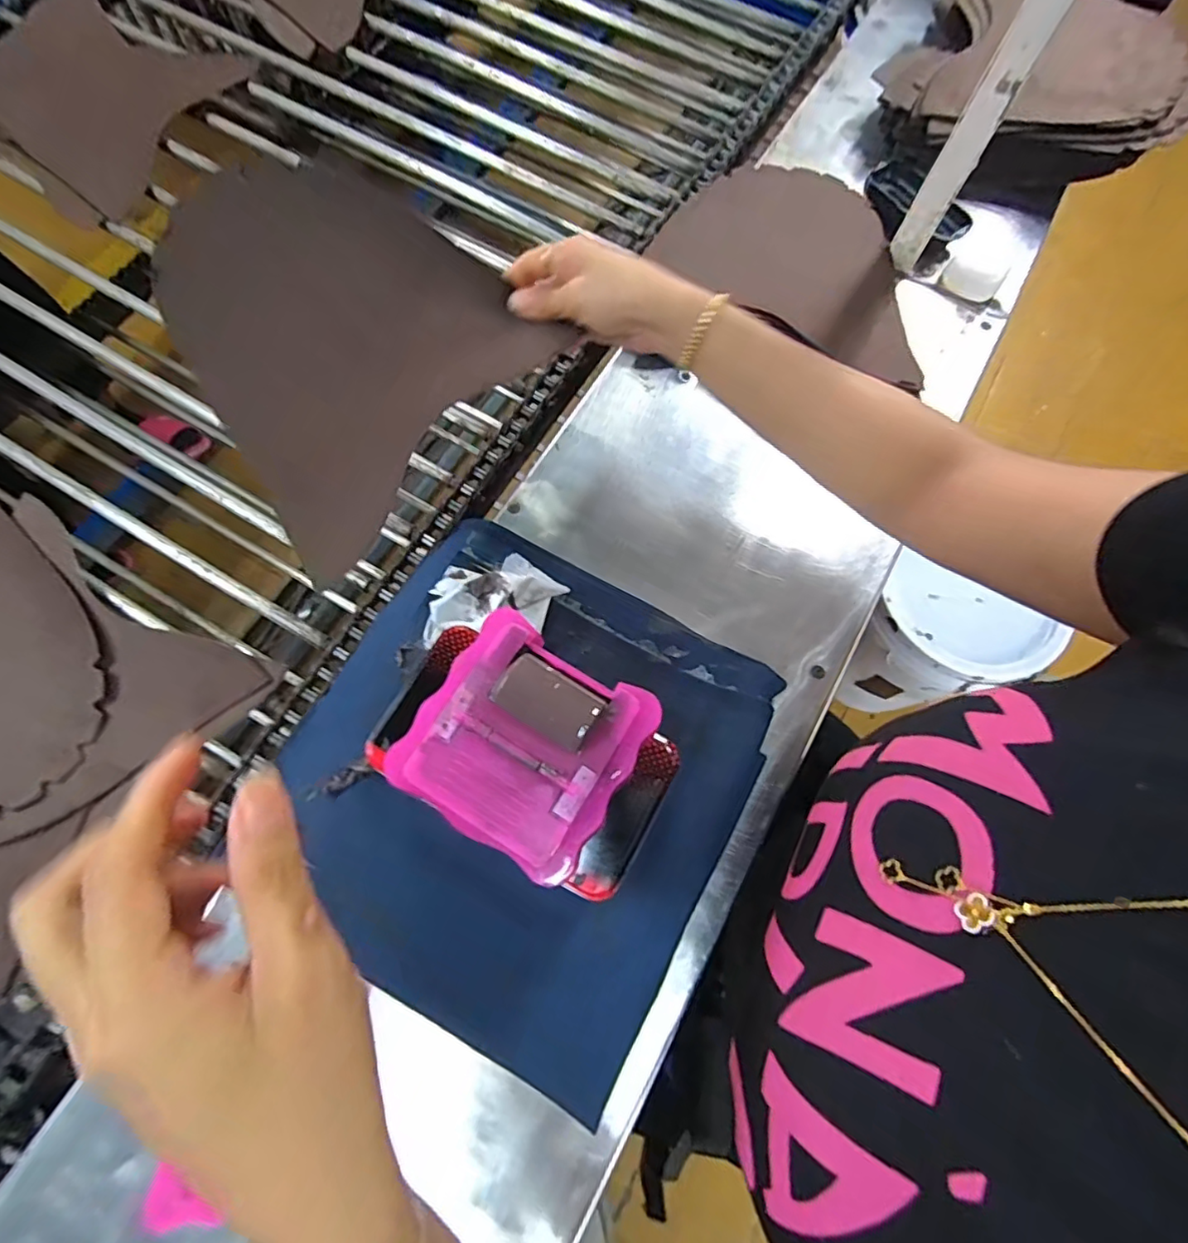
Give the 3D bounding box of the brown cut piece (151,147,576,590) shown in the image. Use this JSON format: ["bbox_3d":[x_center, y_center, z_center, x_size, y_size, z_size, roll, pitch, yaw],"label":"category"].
[{"bbox_3d":[-0.169,-0.179,0.393,0.231,0.019,0.192,-47,122,-3],"label":"brown cut piece"}]

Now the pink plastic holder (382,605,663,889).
[{"bbox_3d":[-0.035,0.060,0.307,0.106,0.010,0.103,31,73,8],"label":"pink plastic holder"}]

